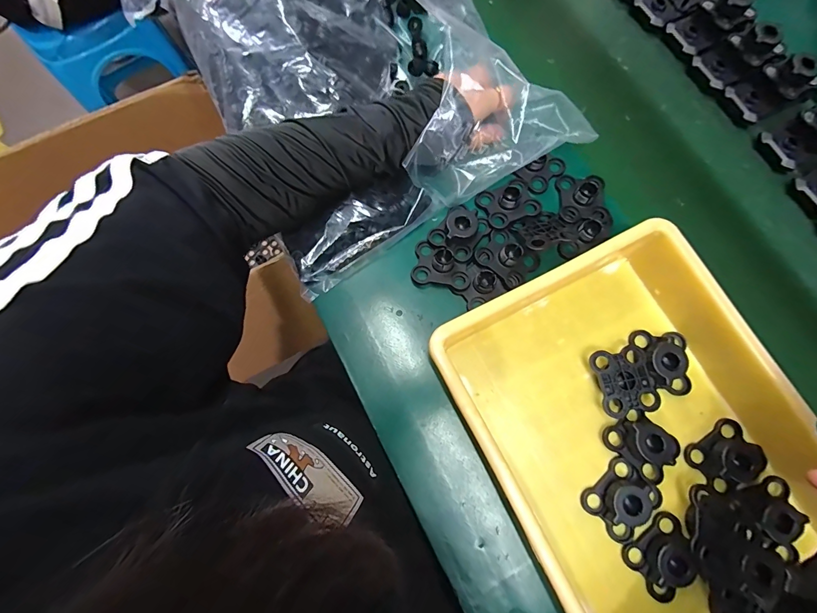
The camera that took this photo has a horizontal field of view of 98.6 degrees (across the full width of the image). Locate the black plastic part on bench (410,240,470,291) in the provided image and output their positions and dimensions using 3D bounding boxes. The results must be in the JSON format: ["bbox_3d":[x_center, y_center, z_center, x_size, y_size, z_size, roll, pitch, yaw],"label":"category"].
[{"bbox_3d":[0.035,-0.044,0.363,0.059,0.020,0.048,10,78,2],"label":"black plastic part on bench"}]

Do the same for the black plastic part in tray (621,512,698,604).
[{"bbox_3d":[0.224,0.217,0.300,0.058,0.026,0.049,-39,80,-8],"label":"black plastic part in tray"}]

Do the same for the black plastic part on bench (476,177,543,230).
[{"bbox_3d":[0.109,-0.113,0.376,0.059,0.015,0.048,-24,79,-5],"label":"black plastic part on bench"}]

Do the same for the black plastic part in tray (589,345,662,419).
[{"bbox_3d":[0.202,0.070,0.333,0.053,0.020,0.059,-10,78,-2],"label":"black plastic part in tray"}]

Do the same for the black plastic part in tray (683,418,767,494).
[{"bbox_3d":[0.290,0.135,0.314,0.057,0.021,0.044,-36,80,-7],"label":"black plastic part in tray"}]

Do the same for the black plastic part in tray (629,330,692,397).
[{"bbox_3d":[0.246,0.052,0.337,0.050,0.019,0.059,7,78,1],"label":"black plastic part in tray"}]

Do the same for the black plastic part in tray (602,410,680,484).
[{"bbox_3d":[0.216,0.126,0.319,0.046,0.022,0.056,-44,81,-9],"label":"black plastic part in tray"}]

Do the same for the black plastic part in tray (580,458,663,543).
[{"bbox_3d":[0.193,0.173,0.310,0.059,0.020,0.050,-42,81,-9],"label":"black plastic part in tray"}]

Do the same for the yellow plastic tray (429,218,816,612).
[{"bbox_3d":[0.195,0.114,0.308,0.244,0.062,0.315,-28,79,-6],"label":"yellow plastic tray"}]

